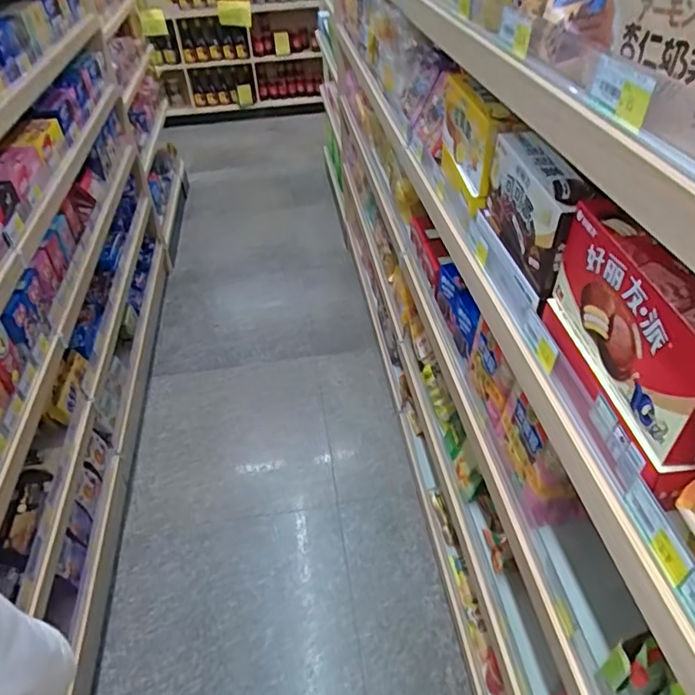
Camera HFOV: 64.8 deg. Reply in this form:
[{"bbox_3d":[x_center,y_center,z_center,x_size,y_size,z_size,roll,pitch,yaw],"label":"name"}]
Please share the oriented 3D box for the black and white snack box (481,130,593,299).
[{"bbox_3d":[0.234,-0.170,0.679,0.059,0.113,0.226,-8,42,-4],"label":"black and white snack box"}]

